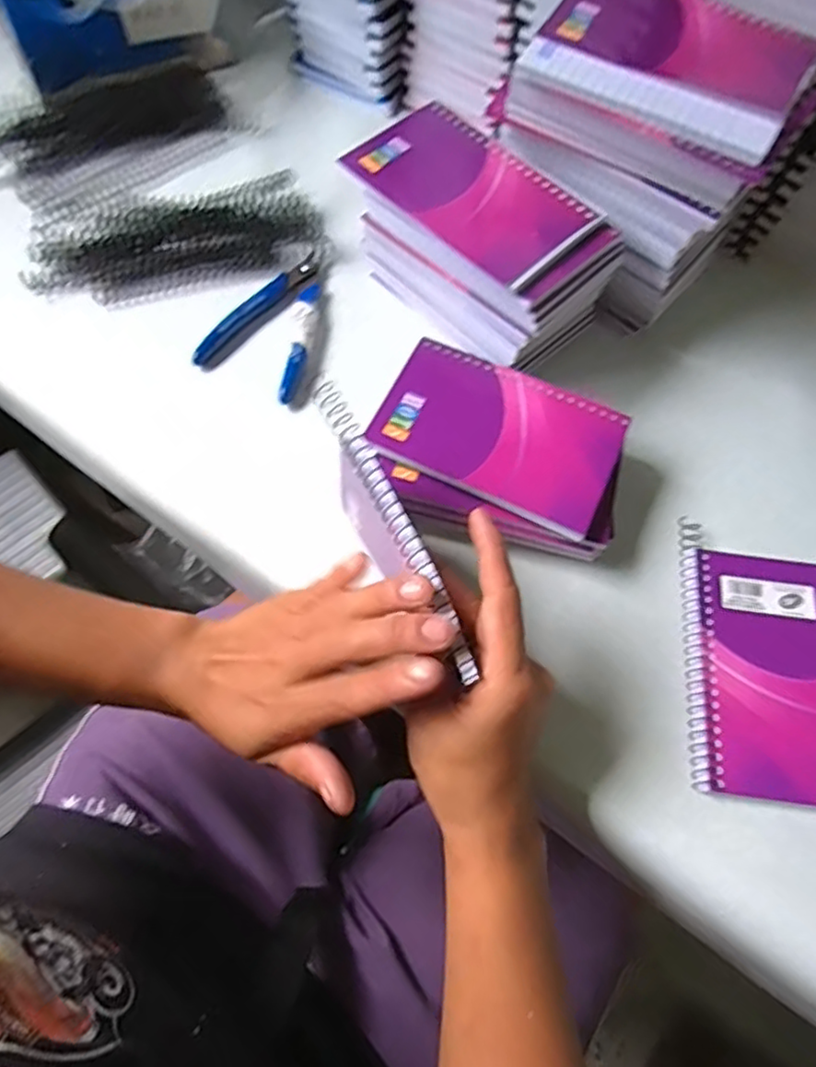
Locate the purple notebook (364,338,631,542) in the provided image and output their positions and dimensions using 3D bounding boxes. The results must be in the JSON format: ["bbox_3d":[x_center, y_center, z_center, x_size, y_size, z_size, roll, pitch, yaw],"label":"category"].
[{"bbox_3d":[0.050,-0.055,0.367,0.127,0.006,0.079,23,69,9],"label":"purple notebook"}]

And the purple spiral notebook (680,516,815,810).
[{"bbox_3d":[0.189,0.067,0.348,0.085,0.013,0.138,6,67,4],"label":"purple spiral notebook"}]

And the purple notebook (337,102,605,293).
[{"bbox_3d":[0.034,-0.190,0.370,0.129,0.006,0.073,41,73,17],"label":"purple notebook"}]

